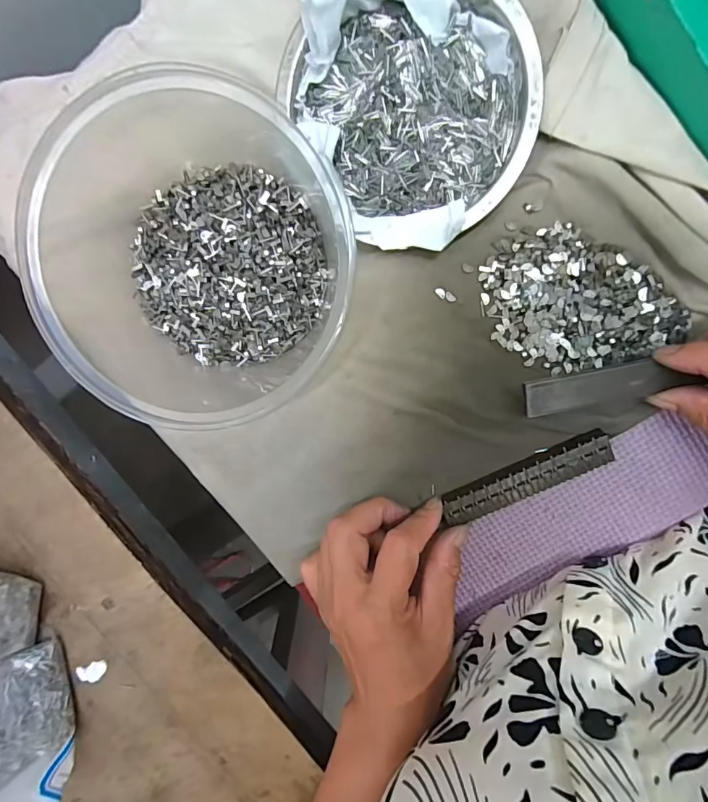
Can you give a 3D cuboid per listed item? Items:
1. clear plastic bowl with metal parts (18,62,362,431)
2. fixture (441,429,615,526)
[{"bbox_3d":[-0.069,-0.064,0.214,0.133,0.058,0.139,0,100,1],"label":"clear plastic bowl with metal parts"},{"bbox_3d":[0.097,0.044,0.257,0.096,0.007,0.022,-26,98,8],"label":"fixture"}]

